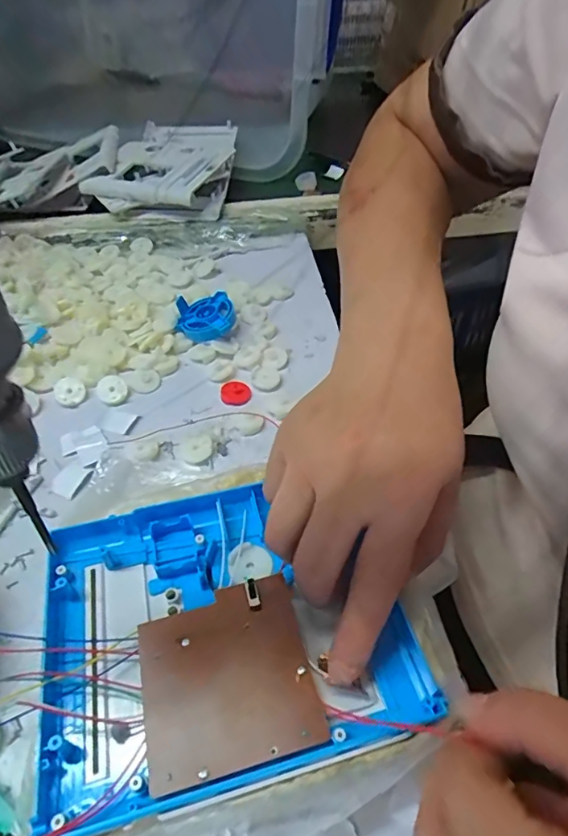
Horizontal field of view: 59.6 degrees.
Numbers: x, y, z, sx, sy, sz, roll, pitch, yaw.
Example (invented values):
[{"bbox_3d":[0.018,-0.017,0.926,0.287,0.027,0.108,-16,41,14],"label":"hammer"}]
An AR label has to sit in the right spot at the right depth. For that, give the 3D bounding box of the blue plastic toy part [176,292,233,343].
[{"bbox_3d":[-0.069,-0.088,0.432,0.048,0.023,0.050,-7,48,-6],"label":"blue plastic toy part"}]

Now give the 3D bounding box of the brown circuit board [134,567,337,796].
[{"bbox_3d":[-0.026,0.111,0.219,0.072,0.005,0.072,-12,49,-10],"label":"brown circuit board"}]

